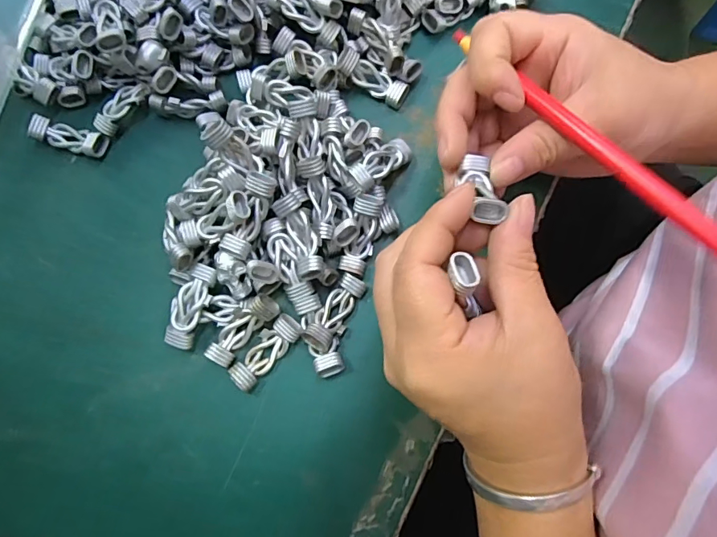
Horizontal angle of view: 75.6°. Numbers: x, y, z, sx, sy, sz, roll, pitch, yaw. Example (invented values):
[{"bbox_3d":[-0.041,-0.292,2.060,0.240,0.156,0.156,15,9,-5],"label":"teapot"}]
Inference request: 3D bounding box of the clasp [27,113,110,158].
[{"bbox_3d":[-0.175,-0.080,0.280,0.045,0.012,0.015,15,78,4],"label":"clasp"}]

